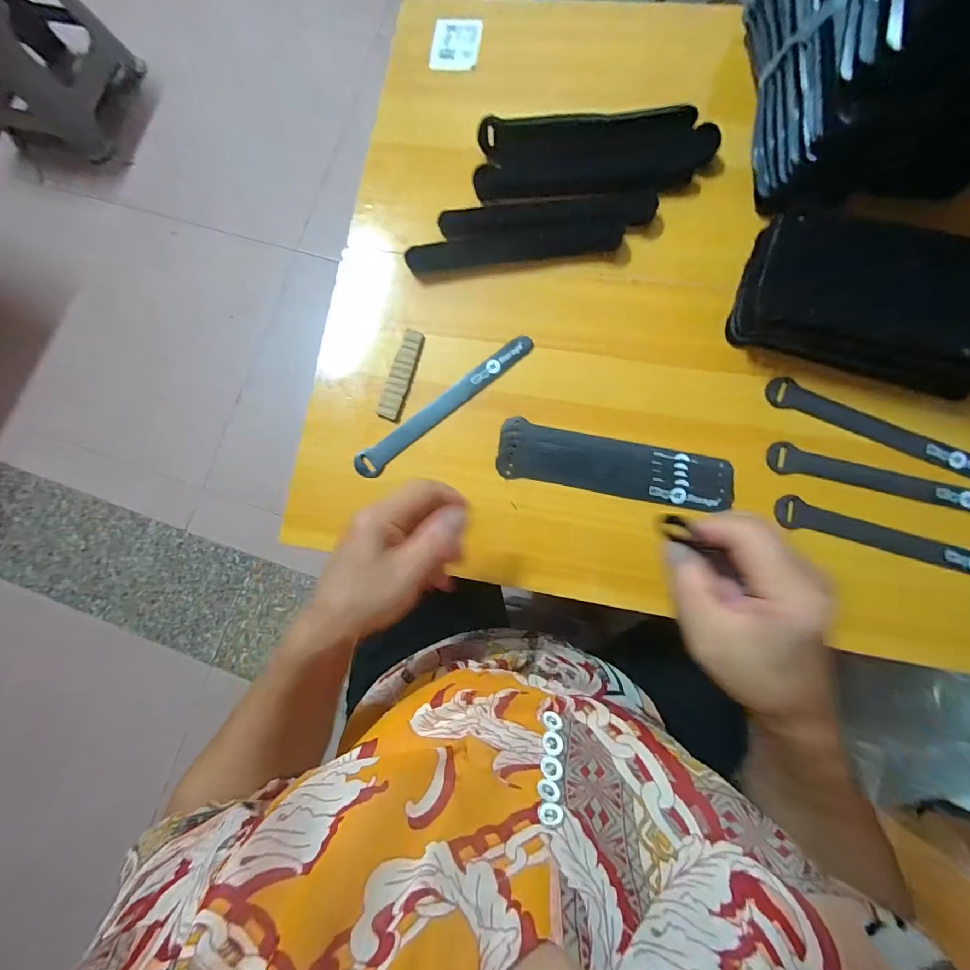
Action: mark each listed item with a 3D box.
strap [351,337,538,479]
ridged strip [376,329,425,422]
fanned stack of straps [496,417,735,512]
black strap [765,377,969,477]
[{"bbox_3d":[-0.039,-0.074,0.384,0.195,0.010,0.024,-39,90,2],"label":"strap"},{"bbox_3d":[-0.078,-0.104,0.383,0.023,0.009,0.087,16,85,7],"label":"ridged strip"},{"bbox_3d":[0.112,-0.017,0.364,0.198,0.012,0.050,9,84,6],"label":"fanned stack of straps"},{"bbox_3d":[0.334,-0.047,0.345,0.191,0.008,0.024,23,85,7],"label":"black strap"}]

